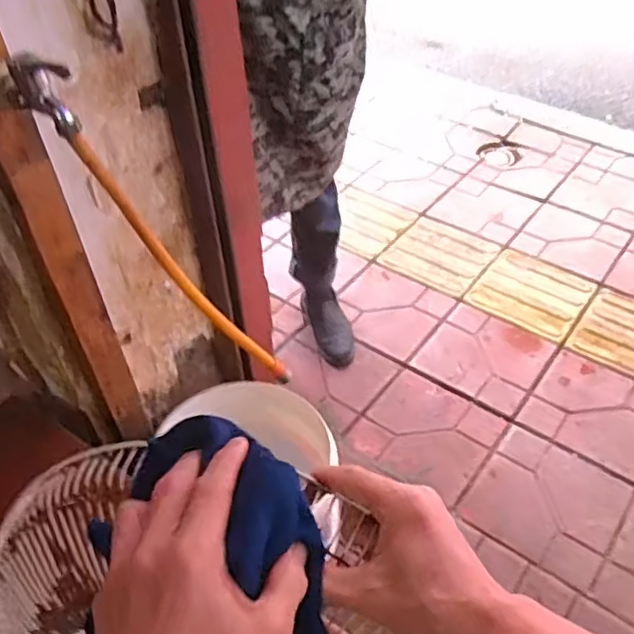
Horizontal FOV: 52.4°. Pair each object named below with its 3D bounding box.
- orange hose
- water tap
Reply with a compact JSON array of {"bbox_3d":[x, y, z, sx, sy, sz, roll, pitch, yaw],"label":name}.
[{"bbox_3d":[-0.148,-0.046,0.753,0.036,0.403,0.025,-18,42,22],"label":"orange hose"},{"bbox_3d":[-0.258,-0.208,0.601,0.080,0.067,0.030,33,56,30],"label":"water tap"}]

